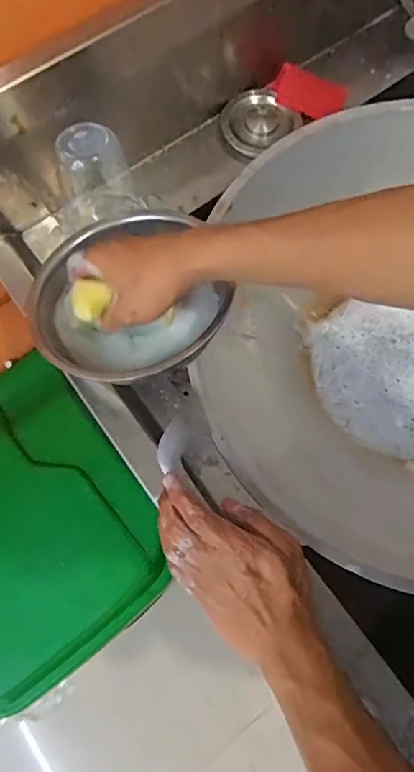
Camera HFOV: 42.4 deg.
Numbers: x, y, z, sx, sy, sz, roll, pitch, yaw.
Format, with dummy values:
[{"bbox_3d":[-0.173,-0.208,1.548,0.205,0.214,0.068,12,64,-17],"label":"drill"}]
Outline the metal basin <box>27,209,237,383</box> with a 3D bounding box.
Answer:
[{"bbox_3d":[-0.075,-0.079,0.479,0.146,0.057,0.160,0,72,0],"label":"metal basin"}]

